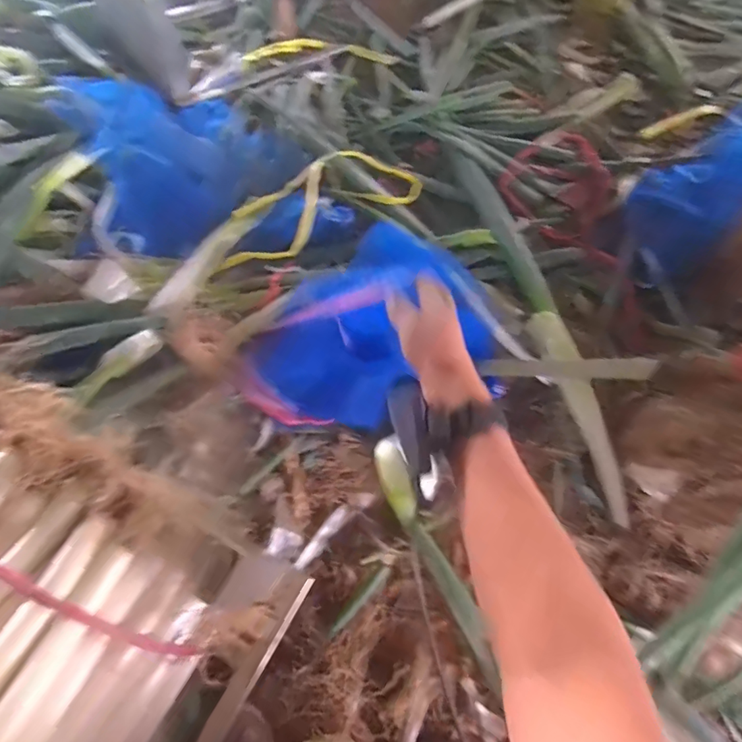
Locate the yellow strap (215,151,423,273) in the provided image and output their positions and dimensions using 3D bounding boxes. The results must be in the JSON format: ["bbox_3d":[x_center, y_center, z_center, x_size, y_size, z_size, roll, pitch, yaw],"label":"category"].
[{"bbox_3d":[-0.087,-0.269,0.785,0.340,0.046,0.139,-27,69,-8],"label":"yellow strap"}]

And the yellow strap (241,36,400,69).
[{"bbox_3d":[-0.103,-0.654,0.986,0.306,0.022,0.111,1,68,3],"label":"yellow strap"}]

